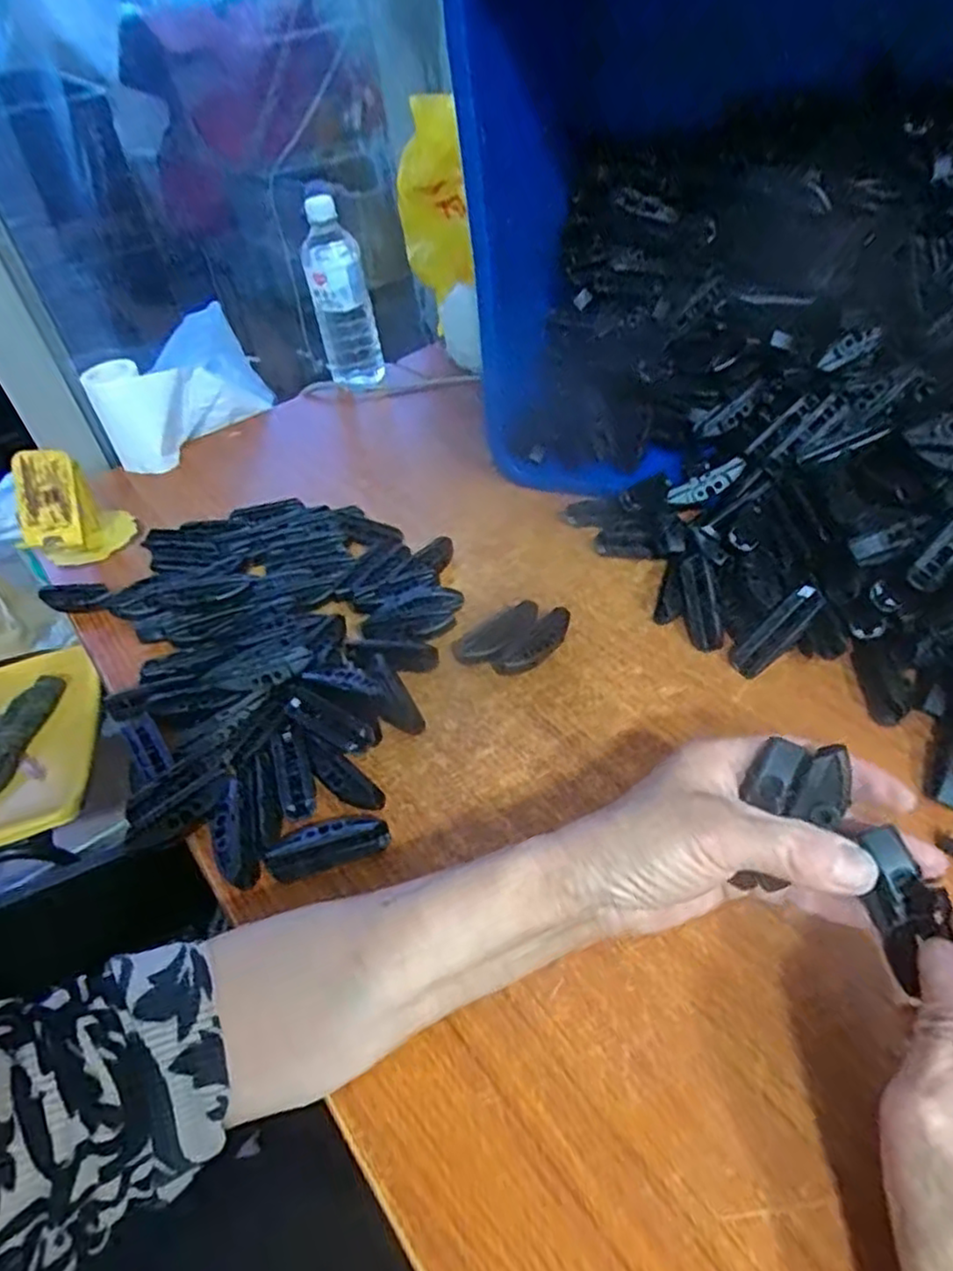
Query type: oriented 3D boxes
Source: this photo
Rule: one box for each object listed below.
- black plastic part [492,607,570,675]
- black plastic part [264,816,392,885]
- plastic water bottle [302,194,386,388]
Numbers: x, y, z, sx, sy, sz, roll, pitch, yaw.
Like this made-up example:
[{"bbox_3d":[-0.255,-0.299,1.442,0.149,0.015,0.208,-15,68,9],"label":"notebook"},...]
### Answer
[{"bbox_3d":[0.045,0.006,0.513,0.070,0.018,0.025,-33,48,-25],"label":"black plastic part"},{"bbox_3d":[-0.087,0.119,0.409,0.069,0.020,0.028,-17,43,-10],"label":"black plastic part"},{"bbox_3d":[-0.165,-0.410,0.863,0.068,0.212,0.074,-14,42,-6],"label":"plastic water bottle"}]

